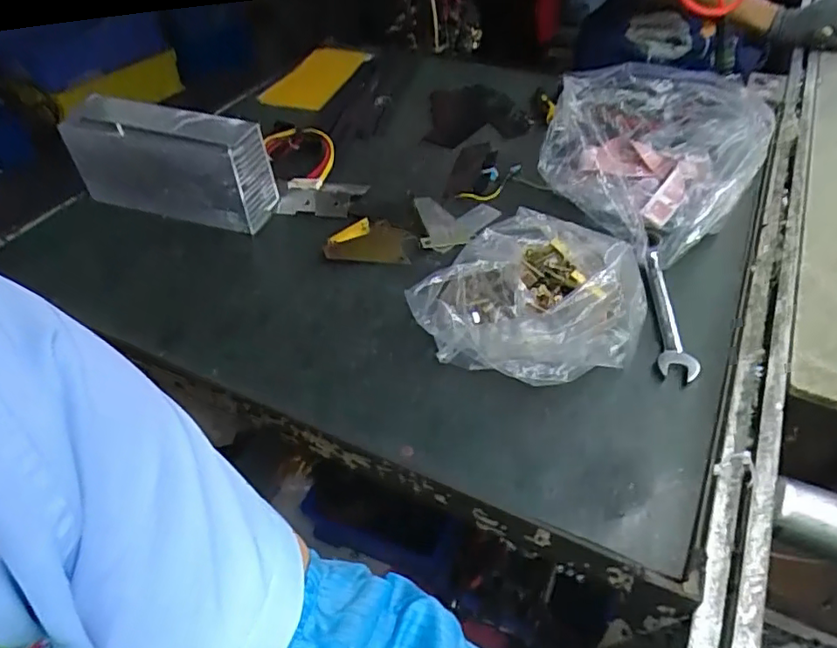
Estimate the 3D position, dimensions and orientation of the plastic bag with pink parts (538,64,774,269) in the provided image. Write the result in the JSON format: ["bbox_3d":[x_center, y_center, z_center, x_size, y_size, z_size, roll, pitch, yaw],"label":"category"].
[{"bbox_3d":[0.240,-0.171,0.616,0.204,0.150,0.152,23,50,24],"label":"plastic bag with pink parts"}]

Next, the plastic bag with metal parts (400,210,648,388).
[{"bbox_3d":[0.104,-0.030,0.523,0.179,0.095,0.179,21,49,22],"label":"plastic bag with metal parts"}]

